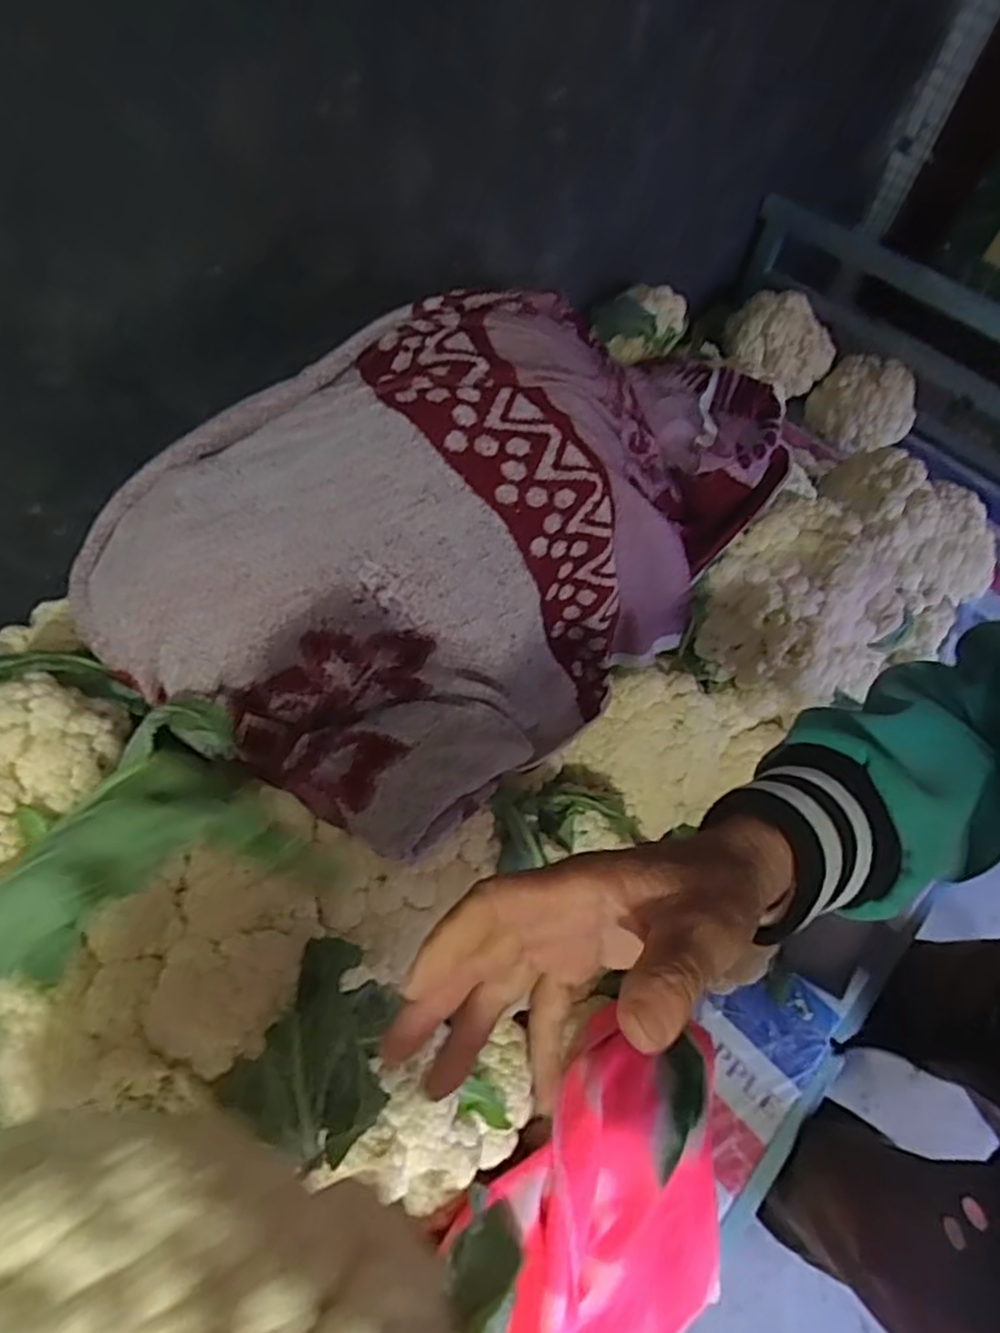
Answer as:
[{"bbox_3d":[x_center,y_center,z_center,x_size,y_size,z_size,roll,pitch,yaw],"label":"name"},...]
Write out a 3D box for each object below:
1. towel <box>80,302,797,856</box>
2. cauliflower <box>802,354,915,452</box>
[{"bbox_3d":[0.008,-0.134,0.588,0.304,0.236,0.602,40,67,17],"label":"towel"},{"bbox_3d":[0.602,-0.433,1.179,0.151,0.089,0.142,1,62,-2],"label":"cauliflower"}]

